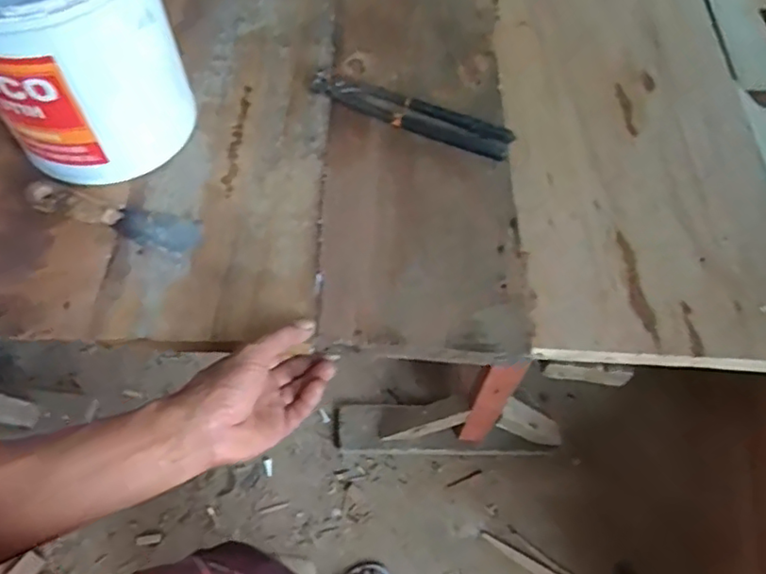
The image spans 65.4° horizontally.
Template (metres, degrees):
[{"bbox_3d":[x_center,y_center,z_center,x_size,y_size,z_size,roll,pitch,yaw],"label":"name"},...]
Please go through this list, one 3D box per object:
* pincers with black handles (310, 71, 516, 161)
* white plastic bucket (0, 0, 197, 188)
[{"bbox_3d":[0.029,-0.185,0.637,0.219,0.015,0.037,20,62,8],"label":"pincers with black handles"},{"bbox_3d":[-0.281,-0.222,0.542,0.176,0.189,0.166,1,61,-3],"label":"white plastic bucket"}]

